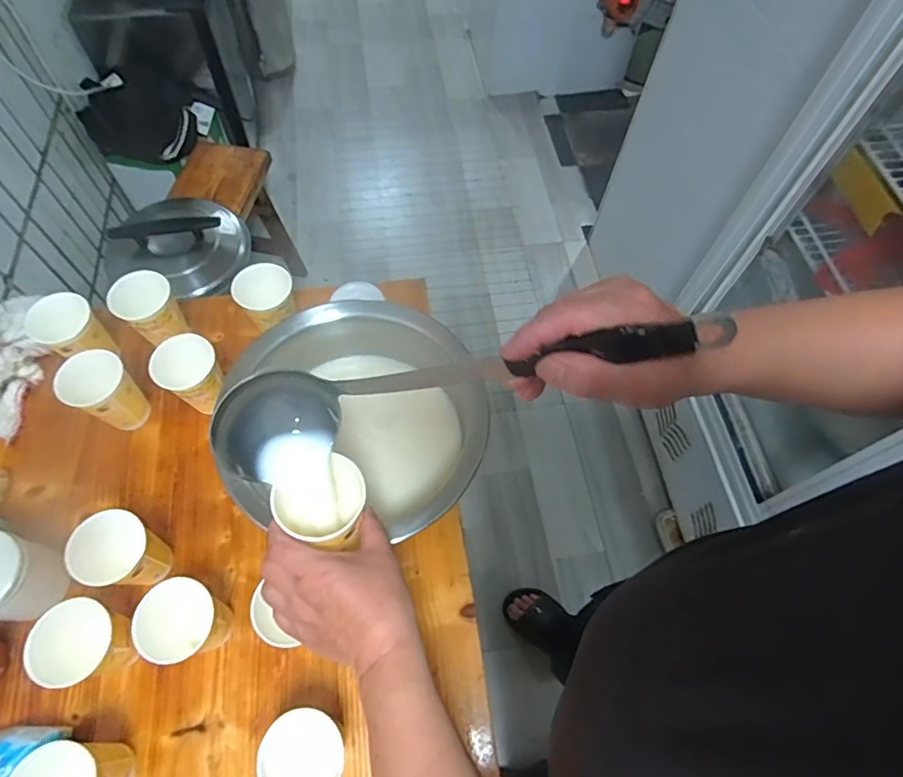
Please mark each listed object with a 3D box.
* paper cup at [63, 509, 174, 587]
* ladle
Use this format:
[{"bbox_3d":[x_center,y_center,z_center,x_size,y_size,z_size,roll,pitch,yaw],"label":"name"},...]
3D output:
[{"bbox_3d":[-0.366,0.188,0.610,0.073,0.106,0.073,1,62,-3],"label":"paper cup"},{"bbox_3d":[-0.011,0.005,0.352,0.343,0.080,0.063,-12,59,26],"label":"ladle"}]

